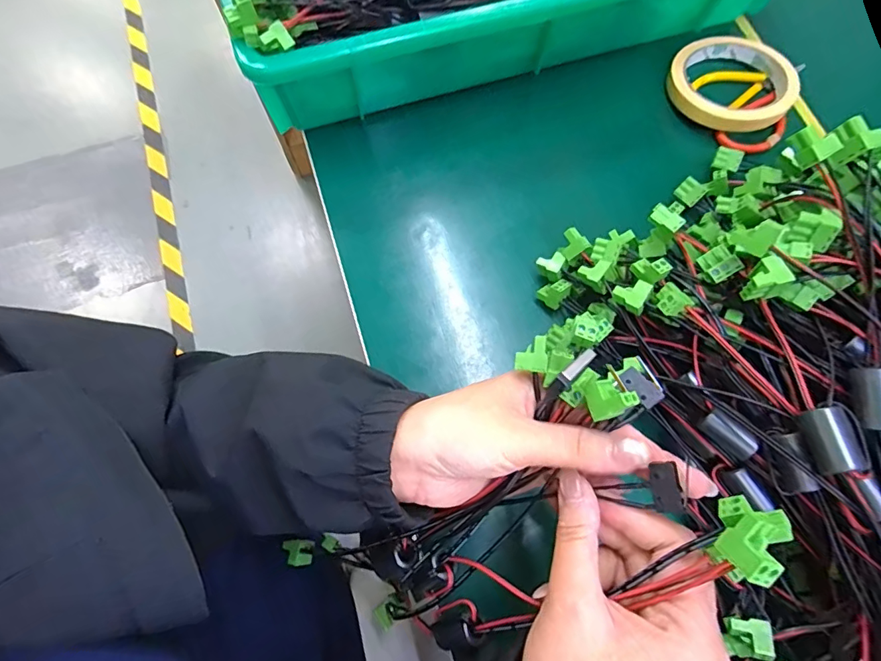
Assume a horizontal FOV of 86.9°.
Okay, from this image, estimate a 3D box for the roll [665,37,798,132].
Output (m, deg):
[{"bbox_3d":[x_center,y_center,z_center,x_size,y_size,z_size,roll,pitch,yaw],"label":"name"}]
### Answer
[{"bbox_3d":[0.239,-0.202,0.380,0.092,0.013,0.093,0,72,-1],"label":"roll"}]

